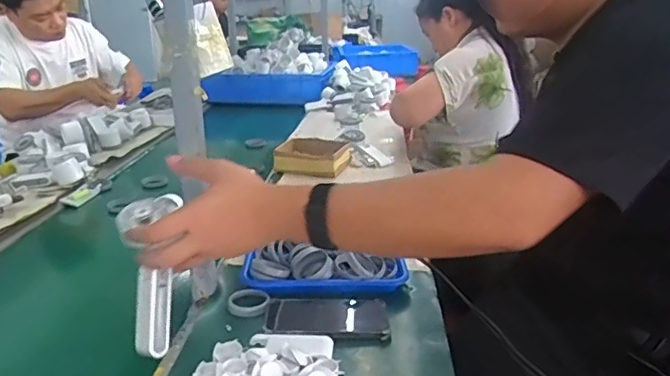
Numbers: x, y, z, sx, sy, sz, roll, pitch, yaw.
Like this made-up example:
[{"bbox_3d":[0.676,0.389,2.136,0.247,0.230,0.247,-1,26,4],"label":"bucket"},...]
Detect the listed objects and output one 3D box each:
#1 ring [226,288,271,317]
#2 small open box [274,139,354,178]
[{"bbox_3d":[-0.122,0.161,0.788,0.060,0.015,0.060,-4,18,-9],"label":"ring"},{"bbox_3d":[-0.056,-0.076,1.406,0.182,0.064,0.155,2,18,8],"label":"small open box"}]

